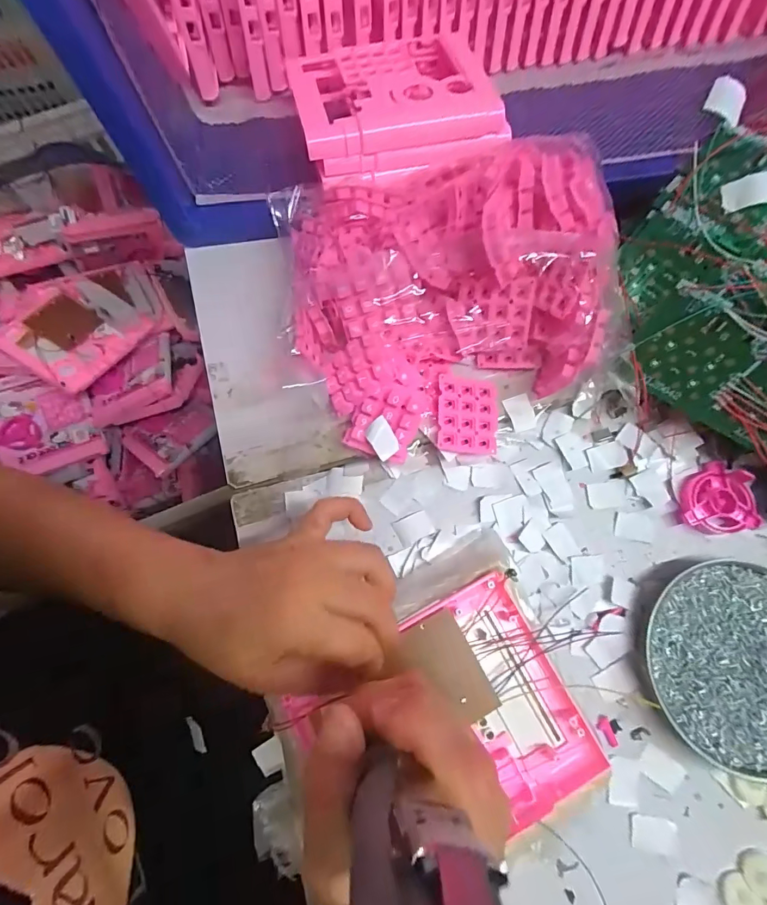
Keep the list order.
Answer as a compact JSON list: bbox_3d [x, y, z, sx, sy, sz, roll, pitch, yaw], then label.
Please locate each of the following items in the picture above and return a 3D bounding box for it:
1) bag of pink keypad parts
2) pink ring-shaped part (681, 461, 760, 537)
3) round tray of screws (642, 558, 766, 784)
[{"bbox_3d":[0.047,-0.122,0.338,0.234,0.106,0.235,-9,75,-1],"label":"bag of pink keypad parts"},{"bbox_3d":[0.253,0.037,0.334,0.050,0.023,0.053,-16,75,-3],"label":"pink ring-shaped part"},{"bbox_3d":[0.253,0.146,0.304,0.130,0.025,0.131,0,75,1],"label":"round tray of screws"}]

